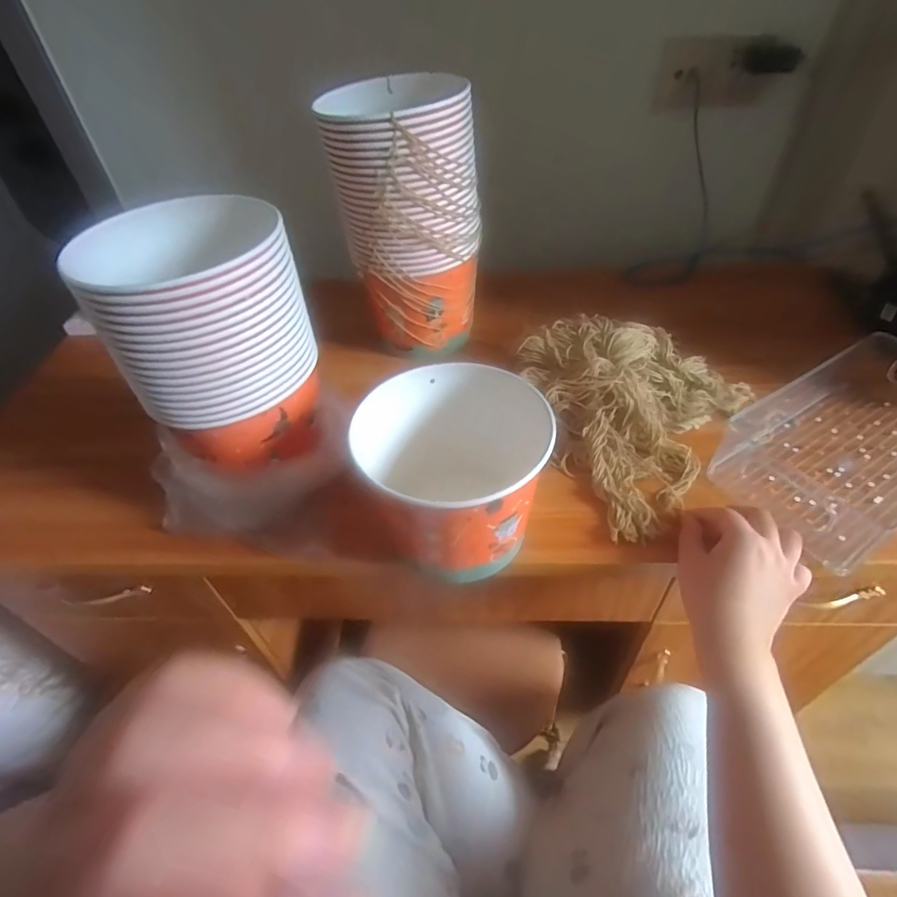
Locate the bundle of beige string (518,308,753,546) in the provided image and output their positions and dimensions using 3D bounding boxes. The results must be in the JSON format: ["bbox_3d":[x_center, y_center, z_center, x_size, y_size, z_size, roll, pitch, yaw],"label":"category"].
[{"bbox_3d":[0.185,-0.061,0.568,0.231,0.065,0.284,28,53,28],"label":"bundle of beige string"}]

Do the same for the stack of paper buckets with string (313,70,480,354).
[{"bbox_3d":[-0.045,-0.273,0.622,0.165,0.283,0.158,-6,45,-2],"label":"stack of paper buckets with string"}]

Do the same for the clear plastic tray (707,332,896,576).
[{"bbox_3d":[0.426,-0.025,0.526,0.315,0.065,0.174,-27,49,-21],"label":"clear plastic tray"}]

